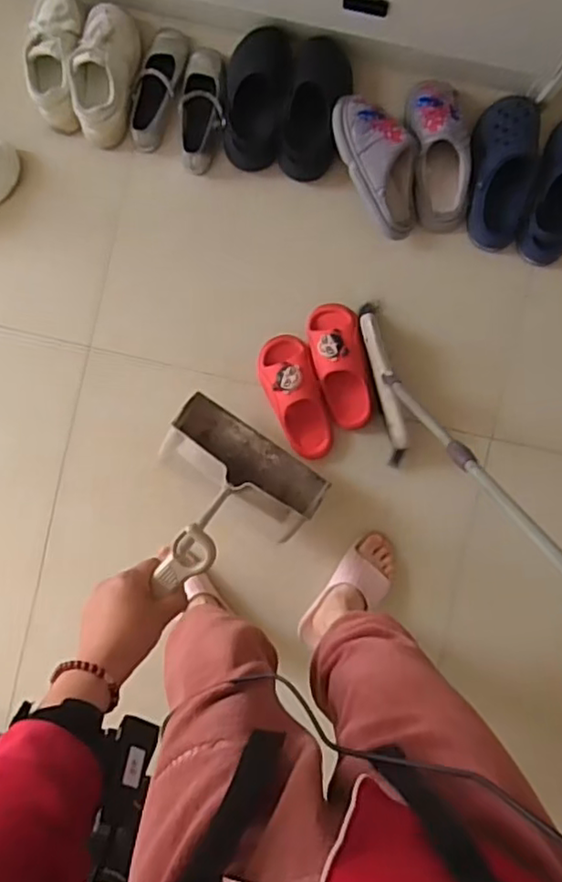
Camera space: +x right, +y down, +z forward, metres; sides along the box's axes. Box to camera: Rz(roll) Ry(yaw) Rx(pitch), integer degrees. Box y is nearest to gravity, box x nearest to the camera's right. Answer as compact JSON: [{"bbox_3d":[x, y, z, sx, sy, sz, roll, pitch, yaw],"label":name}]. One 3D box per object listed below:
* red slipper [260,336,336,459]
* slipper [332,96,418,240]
[{"bbox_3d":[0.029,-0.082,1.220,0.100,0.087,0.243,-17,93,-1],"label":"red slipper"},{"bbox_3d":[0.194,-0.520,1.197,0.135,0.063,0.269,-29,107,0],"label":"slipper"}]

